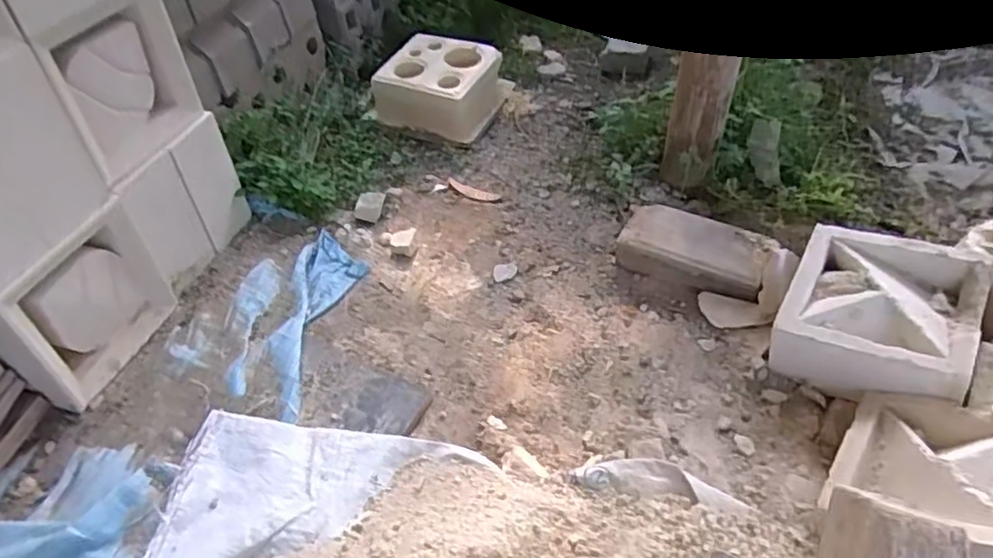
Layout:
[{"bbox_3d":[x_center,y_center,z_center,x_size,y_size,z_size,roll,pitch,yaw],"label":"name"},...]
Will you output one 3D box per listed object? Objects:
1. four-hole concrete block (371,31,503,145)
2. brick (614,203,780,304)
[{"bbox_3d":[-0.125,-0.409,1.383,0.238,0.109,0.219,17,50,23],"label":"four-hole concrete block"},{"bbox_3d":[0.290,-0.037,0.961,0.213,0.056,0.105,23,53,27],"label":"brick"}]

